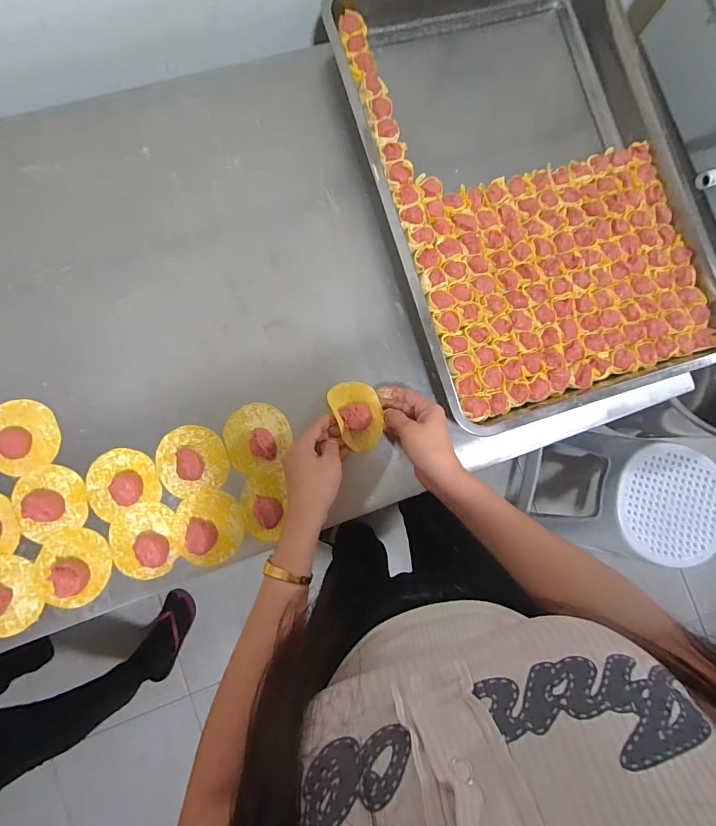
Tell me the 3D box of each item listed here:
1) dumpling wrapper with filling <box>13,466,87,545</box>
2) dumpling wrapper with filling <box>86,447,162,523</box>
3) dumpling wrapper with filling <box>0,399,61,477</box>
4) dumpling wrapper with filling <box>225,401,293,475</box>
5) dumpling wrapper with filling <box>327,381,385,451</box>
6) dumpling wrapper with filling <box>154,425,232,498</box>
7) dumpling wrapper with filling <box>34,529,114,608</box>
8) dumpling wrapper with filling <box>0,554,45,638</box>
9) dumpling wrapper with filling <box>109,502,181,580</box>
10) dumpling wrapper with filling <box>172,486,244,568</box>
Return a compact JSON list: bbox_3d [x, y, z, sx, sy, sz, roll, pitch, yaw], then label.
[{"bbox_3d":[-0.355,0.101,0.464,0.077,0.021,0.080,1,84,-5],"label":"dumpling wrapper with filling"},{"bbox_3d":[-0.274,0.079,0.469,0.078,0.024,0.076,-12,85,-7],"label":"dumpling wrapper with filling"},{"bbox_3d":[-0.391,0.026,0.473,0.076,0.014,0.083,1,84,-5],"label":"dumpling wrapper with filling"},{"bbox_3d":[-0.120,0.028,0.485,0.078,0.029,0.081,1,84,-5],"label":"dumpling wrapper with filling"},{"bbox_3d":[-0.001,0.002,0.501,0.055,0.025,0.085,-14,85,-7],"label":"dumpling wrapper with filling"},{"bbox_3d":[-0.197,0.055,0.479,0.078,0.024,0.079,1,84,-5],"label":"dumpling wrapper with filling"},{"bbox_3d":[-0.321,0.175,0.456,0.076,0.028,0.082,1,84,-5],"label":"dumpling wrapper with filling"},{"bbox_3d":[-0.394,0.204,0.452,0.072,0.028,0.085,-20,86,-7],"label":"dumpling wrapper with filling"},{"bbox_3d":[-0.249,0.149,0.471,0.072,0.022,0.085,-9,85,-6],"label":"dumpling wrapper with filling"},{"bbox_3d":[-0.175,0.134,0.472,0.076,0.022,0.084,-8,85,-6],"label":"dumpling wrapper with filling"}]

